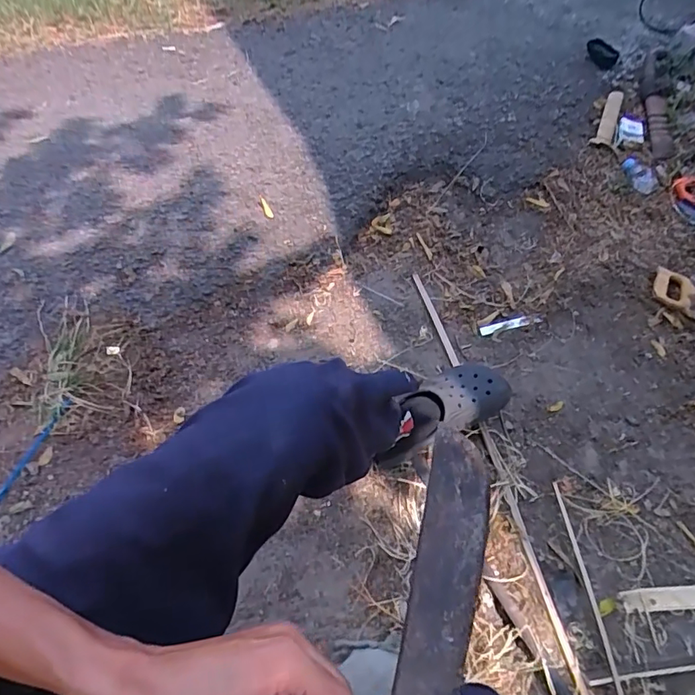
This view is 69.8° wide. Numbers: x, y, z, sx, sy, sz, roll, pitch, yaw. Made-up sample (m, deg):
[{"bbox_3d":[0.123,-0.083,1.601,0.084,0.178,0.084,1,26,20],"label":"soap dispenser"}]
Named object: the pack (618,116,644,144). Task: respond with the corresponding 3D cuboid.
[{"bbox_3d":[0.804,-0.614,1.412,0.071,0.017,0.114,17,56,12],"label":"pack"}]

